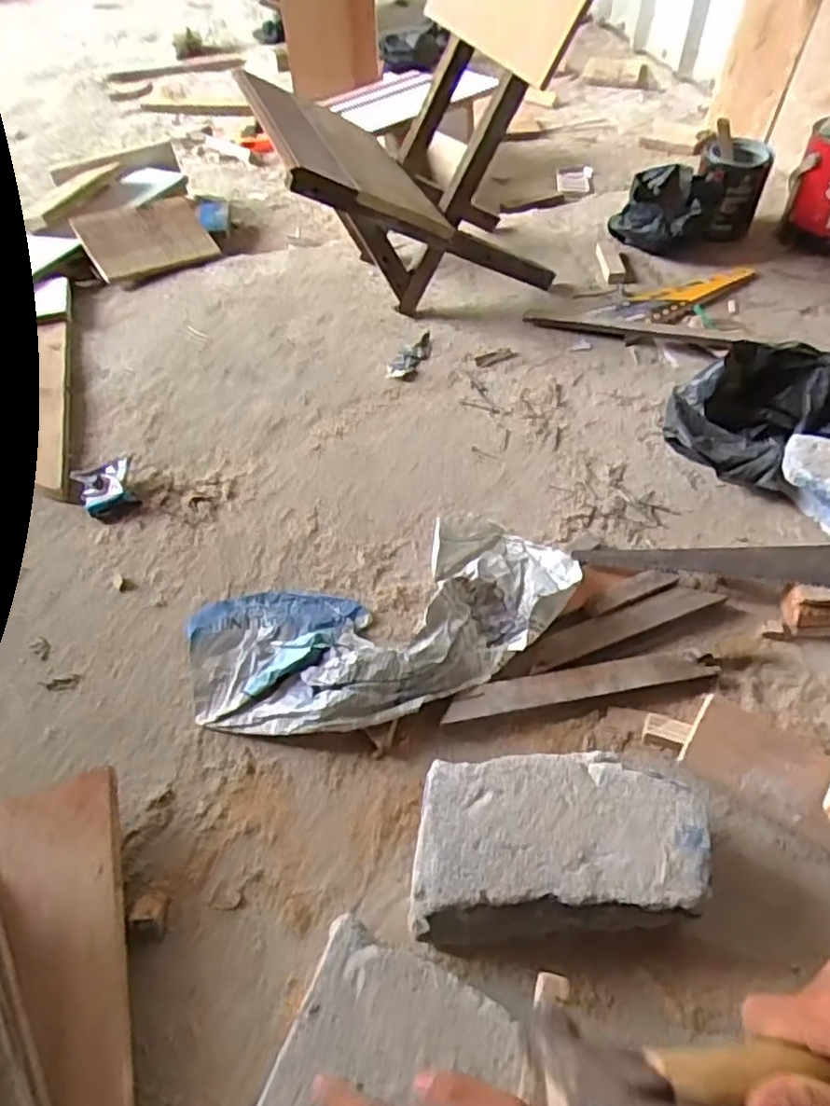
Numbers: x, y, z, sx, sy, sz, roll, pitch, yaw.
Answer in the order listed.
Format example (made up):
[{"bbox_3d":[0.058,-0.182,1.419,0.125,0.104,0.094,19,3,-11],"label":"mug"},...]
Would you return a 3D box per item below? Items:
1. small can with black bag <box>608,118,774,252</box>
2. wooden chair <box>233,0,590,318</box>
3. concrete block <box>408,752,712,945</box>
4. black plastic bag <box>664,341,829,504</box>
[{"bbox_3d":[0.461,-0.593,1.125,0.257,0.154,0.124,-29,55,-21],"label":"small can with black bag"},{"bbox_3d":[0.001,-0.565,0.925,0.394,0.466,0.294,-18,52,-11],"label":"wooden chair"},{"bbox_3d":[0.104,0.217,0.518,0.211,0.071,0.123,-2,51,1],"label":"concrete block"},{"bbox_3d":[0.398,-0.160,0.801,0.188,0.100,0.169,25,57,22],"label":"black plastic bag"}]

